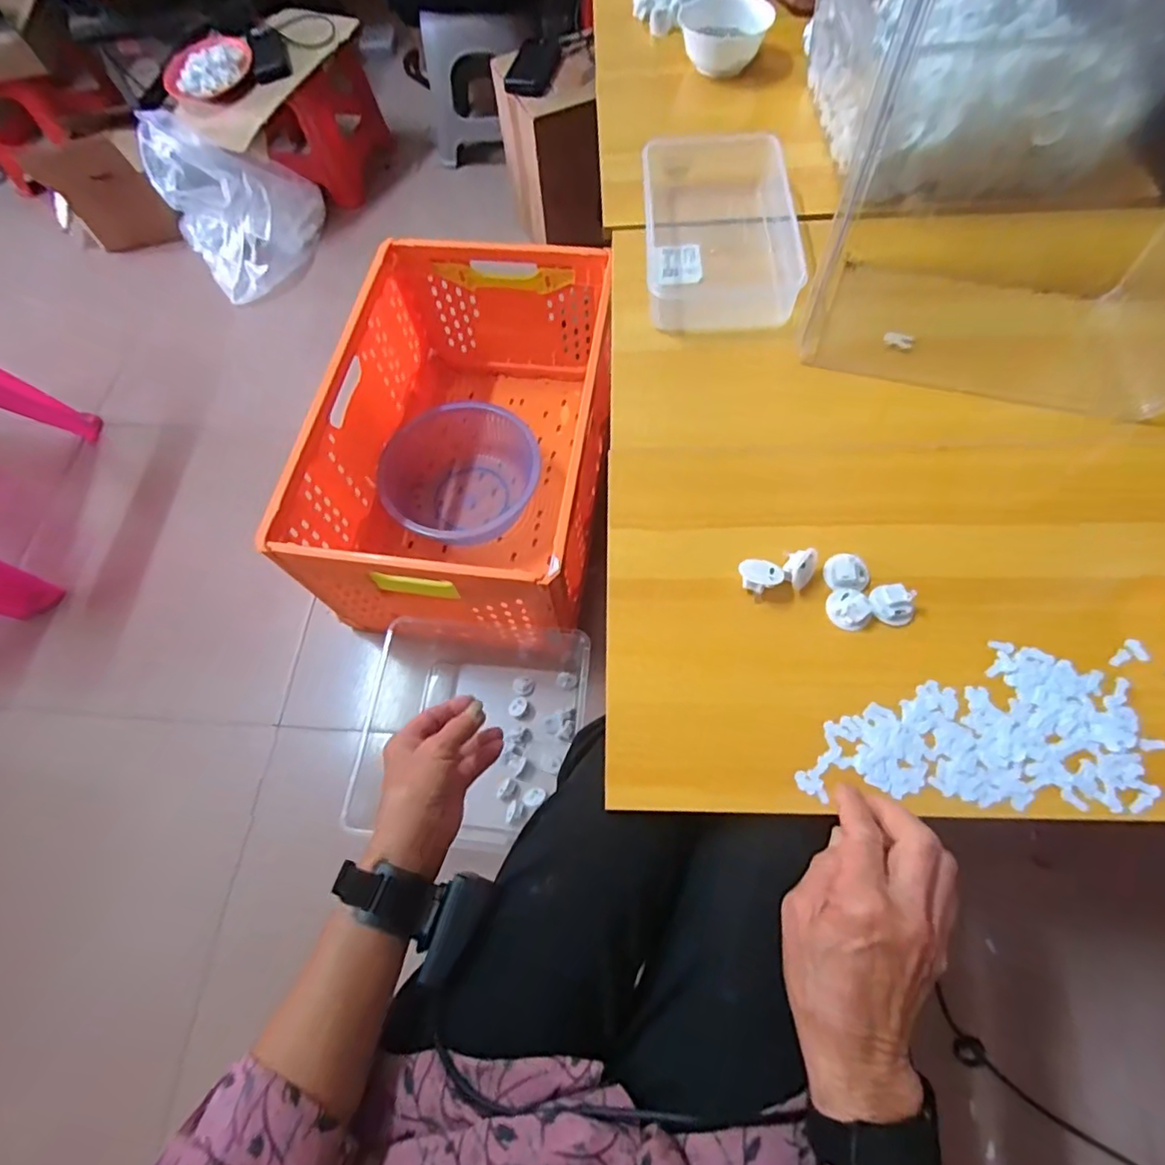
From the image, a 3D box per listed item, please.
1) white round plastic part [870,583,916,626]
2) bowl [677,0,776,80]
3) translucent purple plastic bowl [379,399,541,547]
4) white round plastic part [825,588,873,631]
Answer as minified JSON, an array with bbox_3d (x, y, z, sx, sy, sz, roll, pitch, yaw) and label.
[{"bbox_3d":[0.232,0.016,0.430,0.032,0.021,0.027,35,72,17],"label":"white round plastic part"},{"bbox_3d":[0.183,-0.710,0.747,0.113,0.062,0.117,-1,66,3],"label":"bowl"},{"bbox_3d":[-0.218,-0.196,1.057,0.258,0.140,0.284,-33,68,-11],"label":"translucent purple plastic bowl"},{"bbox_3d":[0.201,0.020,0.435,0.028,0.013,0.032,-39,69,-13],"label":"white round plastic part"}]

